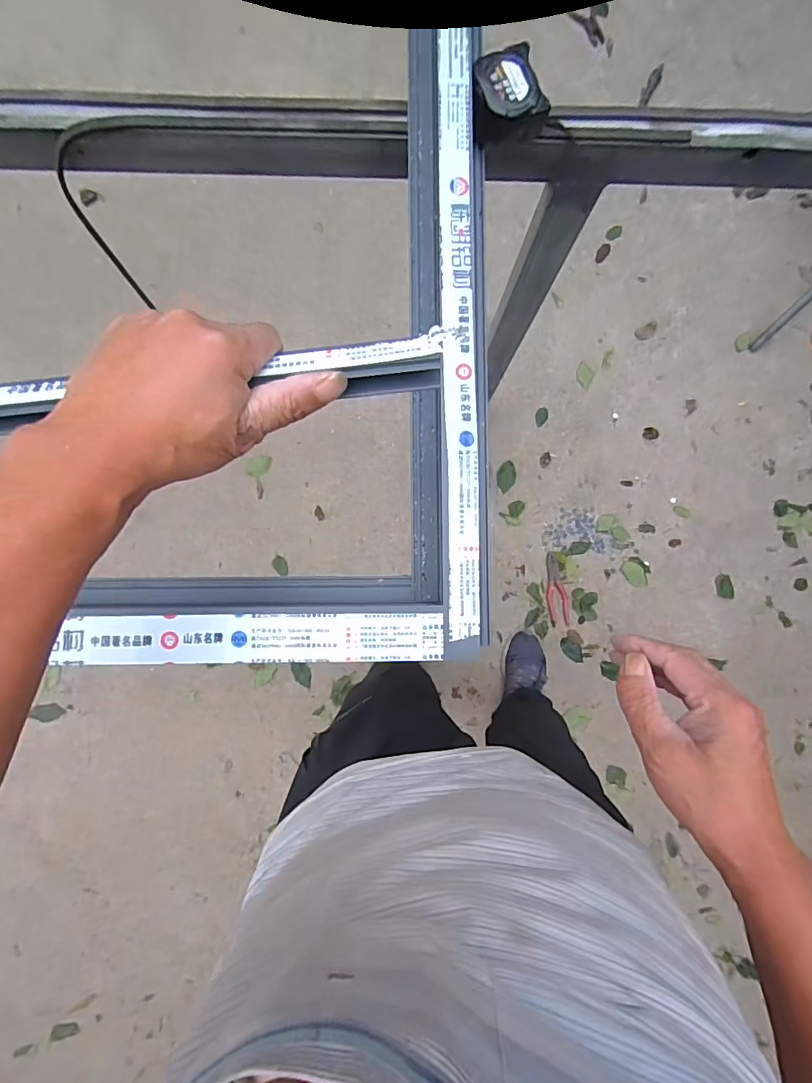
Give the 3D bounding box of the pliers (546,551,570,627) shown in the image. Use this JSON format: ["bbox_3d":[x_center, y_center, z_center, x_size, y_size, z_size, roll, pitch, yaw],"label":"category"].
[{"bbox_3d":[0.404,0.127,1.340,0.057,0.009,0.193,-3,88,-2],"label":"pliers"}]

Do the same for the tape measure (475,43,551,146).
[{"bbox_3d":[0.090,-0.398,0.460,0.068,0.048,0.058,-20,89,-2],"label":"tape measure"}]

